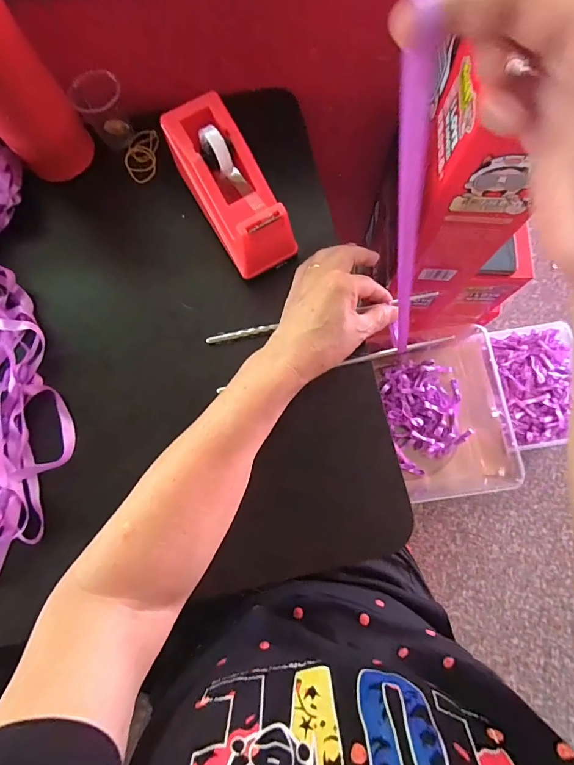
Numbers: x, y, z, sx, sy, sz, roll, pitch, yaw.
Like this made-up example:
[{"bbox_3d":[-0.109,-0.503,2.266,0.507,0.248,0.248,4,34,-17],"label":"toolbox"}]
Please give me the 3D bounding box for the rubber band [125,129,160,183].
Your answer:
[{"bbox_3d":[-0.155,-0.241,0.412,0.031,0.011,0.058,3,78,2],"label":"rubber band"}]

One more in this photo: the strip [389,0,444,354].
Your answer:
[{"bbox_3d":[0.078,-0.085,0.251,0.011,0.218,0.012,-30,57,-5],"label":"strip"}]

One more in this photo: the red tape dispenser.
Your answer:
[{"bbox_3d":[-0.054,-0.180,0.355,0.065,0.060,0.155,-30,79,-5],"label":"red tape dispenser"}]

